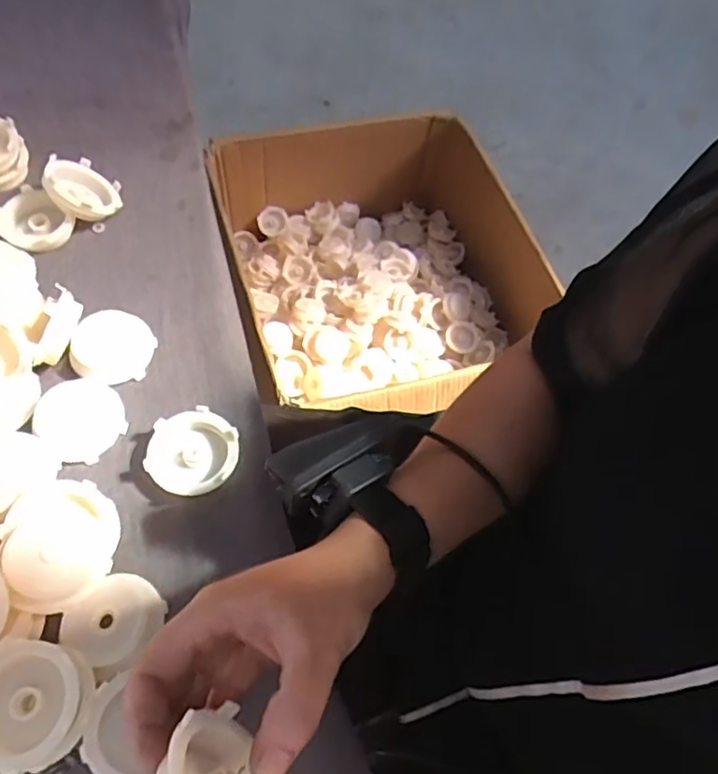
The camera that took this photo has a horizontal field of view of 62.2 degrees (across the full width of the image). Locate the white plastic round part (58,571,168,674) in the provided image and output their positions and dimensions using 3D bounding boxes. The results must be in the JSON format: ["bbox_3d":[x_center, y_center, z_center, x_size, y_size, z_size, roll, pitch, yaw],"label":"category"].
[{"bbox_3d":[-0.131,0.125,0.322,0.046,0.016,0.046,16,55,-24],"label":"white plastic round part"}]

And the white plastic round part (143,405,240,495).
[{"bbox_3d":[-0.103,0.042,0.372,0.053,0.018,0.053,2,63,-3],"label":"white plastic round part"}]

